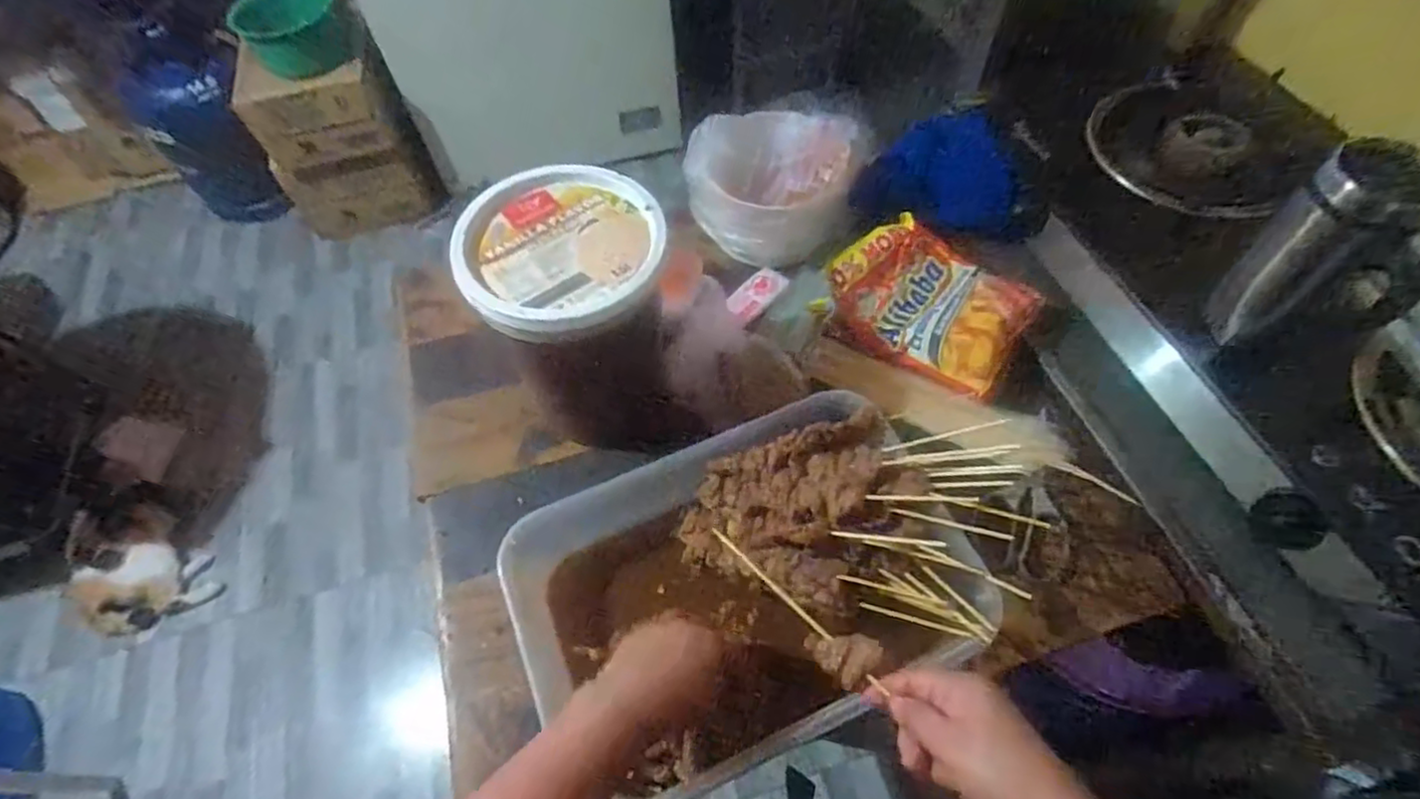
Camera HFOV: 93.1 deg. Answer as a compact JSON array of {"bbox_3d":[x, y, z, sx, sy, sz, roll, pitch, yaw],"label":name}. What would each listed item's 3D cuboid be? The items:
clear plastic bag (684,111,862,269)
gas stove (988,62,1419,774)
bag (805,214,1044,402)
[{"bbox_3d":[0.057,-0.256,0.800,0.157,0.138,0.161,-28,62,-14],"label":"clear plastic bag"},{"bbox_3d":[0.546,-0.064,0.655,0.323,0.154,0.692,-9,59,-3],"label":"gas stove"},{"bbox_3d":[0.241,-0.115,0.744,0.212,0.047,0.175,31,65,19],"label":"bag"}]

